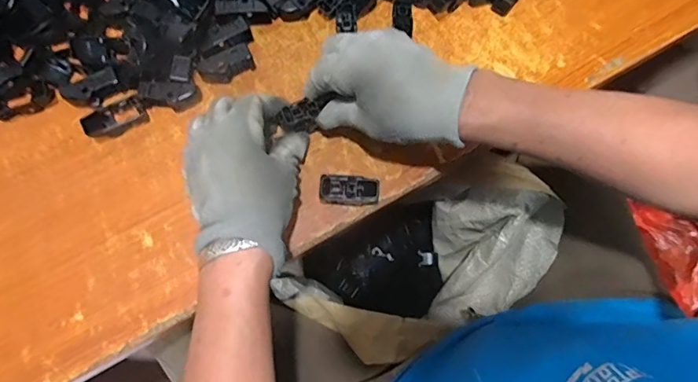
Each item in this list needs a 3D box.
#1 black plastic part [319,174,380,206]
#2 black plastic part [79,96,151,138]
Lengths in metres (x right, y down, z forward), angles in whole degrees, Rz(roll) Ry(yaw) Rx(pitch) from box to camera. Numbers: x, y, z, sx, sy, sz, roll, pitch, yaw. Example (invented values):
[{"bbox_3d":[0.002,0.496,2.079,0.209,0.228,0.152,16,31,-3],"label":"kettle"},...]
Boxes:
[{"bbox_3d":[0.000,0.001,0.387,0.049,0.018,0.024,6,76,0],"label":"black plastic part"},{"bbox_3d":[-0.203,-0.063,0.396,0.049,0.015,0.026,-29,78,-8],"label":"black plastic part"}]

